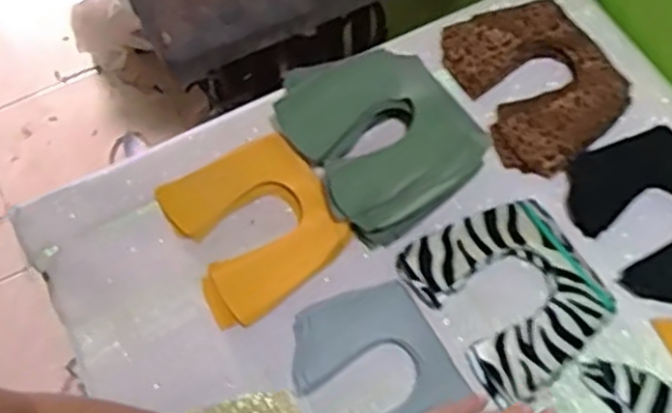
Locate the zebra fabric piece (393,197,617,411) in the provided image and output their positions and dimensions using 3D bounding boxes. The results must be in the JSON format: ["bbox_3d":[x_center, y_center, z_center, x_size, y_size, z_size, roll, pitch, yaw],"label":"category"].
[{"bbox_3d":[0.145,0.069,0.635,0.131,0.025,0.150,-30,65,-13],"label":"zebra fabric piece"}]

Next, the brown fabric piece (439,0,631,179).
[{"bbox_3d":[0.193,-0.123,0.733,0.133,0.028,0.171,-24,64,-10],"label":"brown fabric piece"}]

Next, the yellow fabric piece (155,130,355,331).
[{"bbox_3d":[-0.072,0.016,0.681,0.133,0.025,0.150,-28,65,-12],"label":"yellow fabric piece"}]

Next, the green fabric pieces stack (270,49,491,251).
[{"bbox_3d":[0.038,-0.063,0.685,0.145,0.060,0.166,-30,65,-13],"label":"green fabric pieces stack"}]

